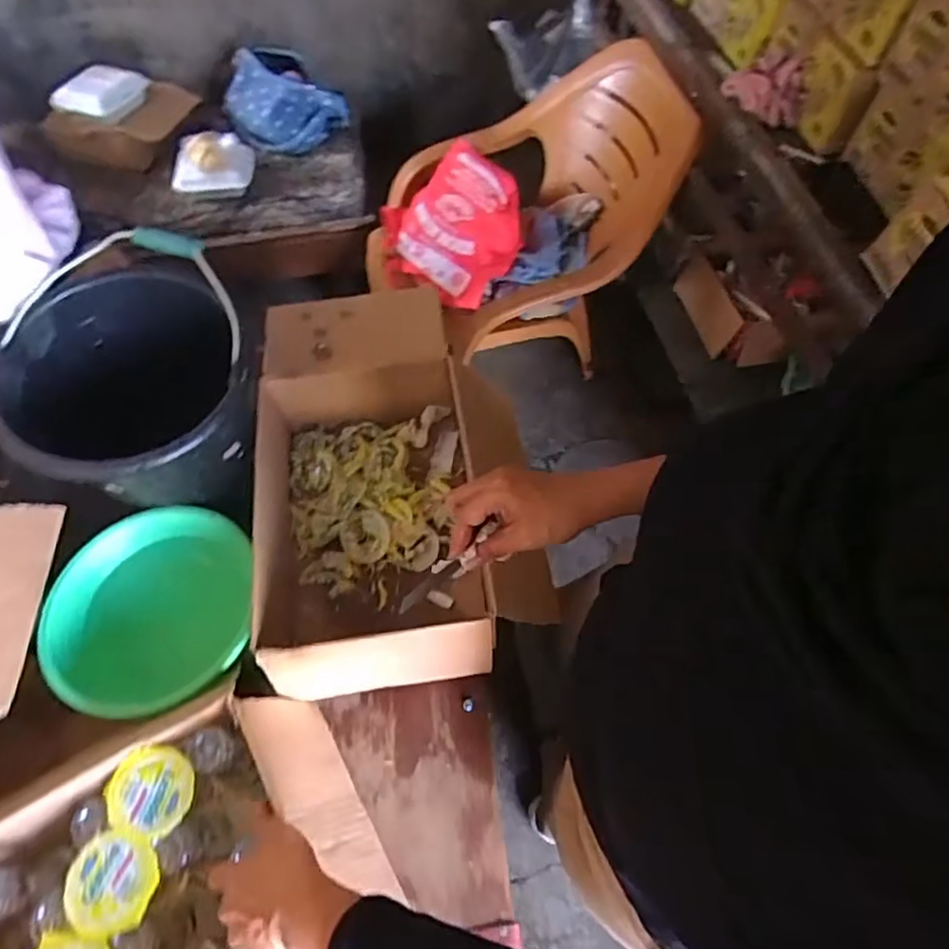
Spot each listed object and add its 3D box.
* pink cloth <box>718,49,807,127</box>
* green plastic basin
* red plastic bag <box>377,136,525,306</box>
[{"bbox_3d":[0.520,-0.694,1.106,0.143,0.072,0.124,23,64,14],"label":"pink cloth"},{"bbox_3d":[-0.369,0.175,0.744,0.213,0.141,0.217,-1,61,1],"label":"green plastic basin"},{"bbox_3d":[-0.058,-0.573,1.469,0.326,0.214,0.296,-4,61,0],"label":"red plastic bag"}]

